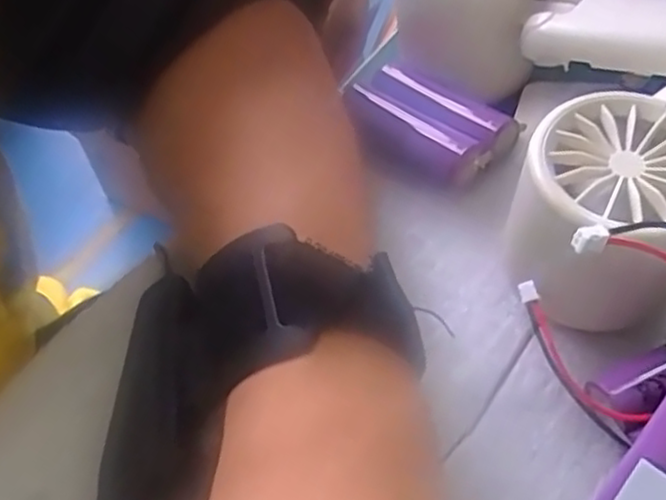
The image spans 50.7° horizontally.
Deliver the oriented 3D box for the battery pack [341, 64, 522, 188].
[{"bbox_3d":[0.034,-0.051,0.276,0.068,0.018,0.038,33,62,28],"label":"battery pack"}]

